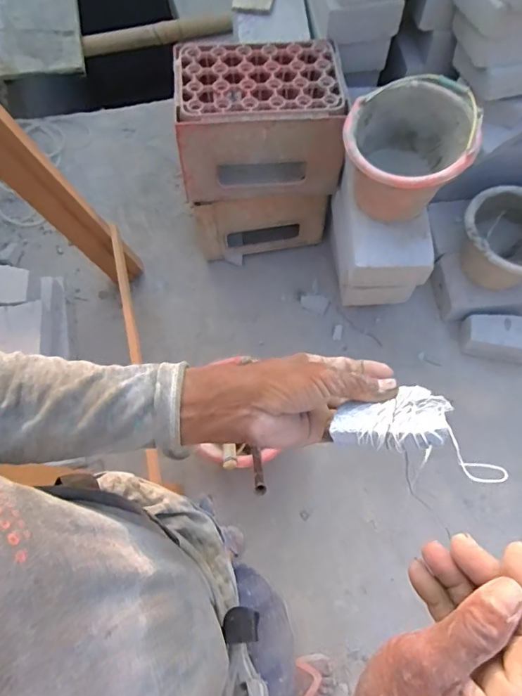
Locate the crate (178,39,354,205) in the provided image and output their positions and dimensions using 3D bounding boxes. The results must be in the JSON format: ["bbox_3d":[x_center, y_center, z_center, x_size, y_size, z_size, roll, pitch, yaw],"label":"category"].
[{"bbox_3d":[-0.001,-0.630,1.355,0.432,0.291,0.289,-3,68,-1],"label":"crate"}]

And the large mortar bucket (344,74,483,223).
[{"bbox_3d":[0.345,-0.471,1.185,0.289,0.214,0.315,0,68,0],"label":"large mortar bucket"}]

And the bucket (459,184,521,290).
[{"bbox_3d":[0.731,-0.301,1.461,0.286,0.237,0.277,0,68,0],"label":"bucket"}]

